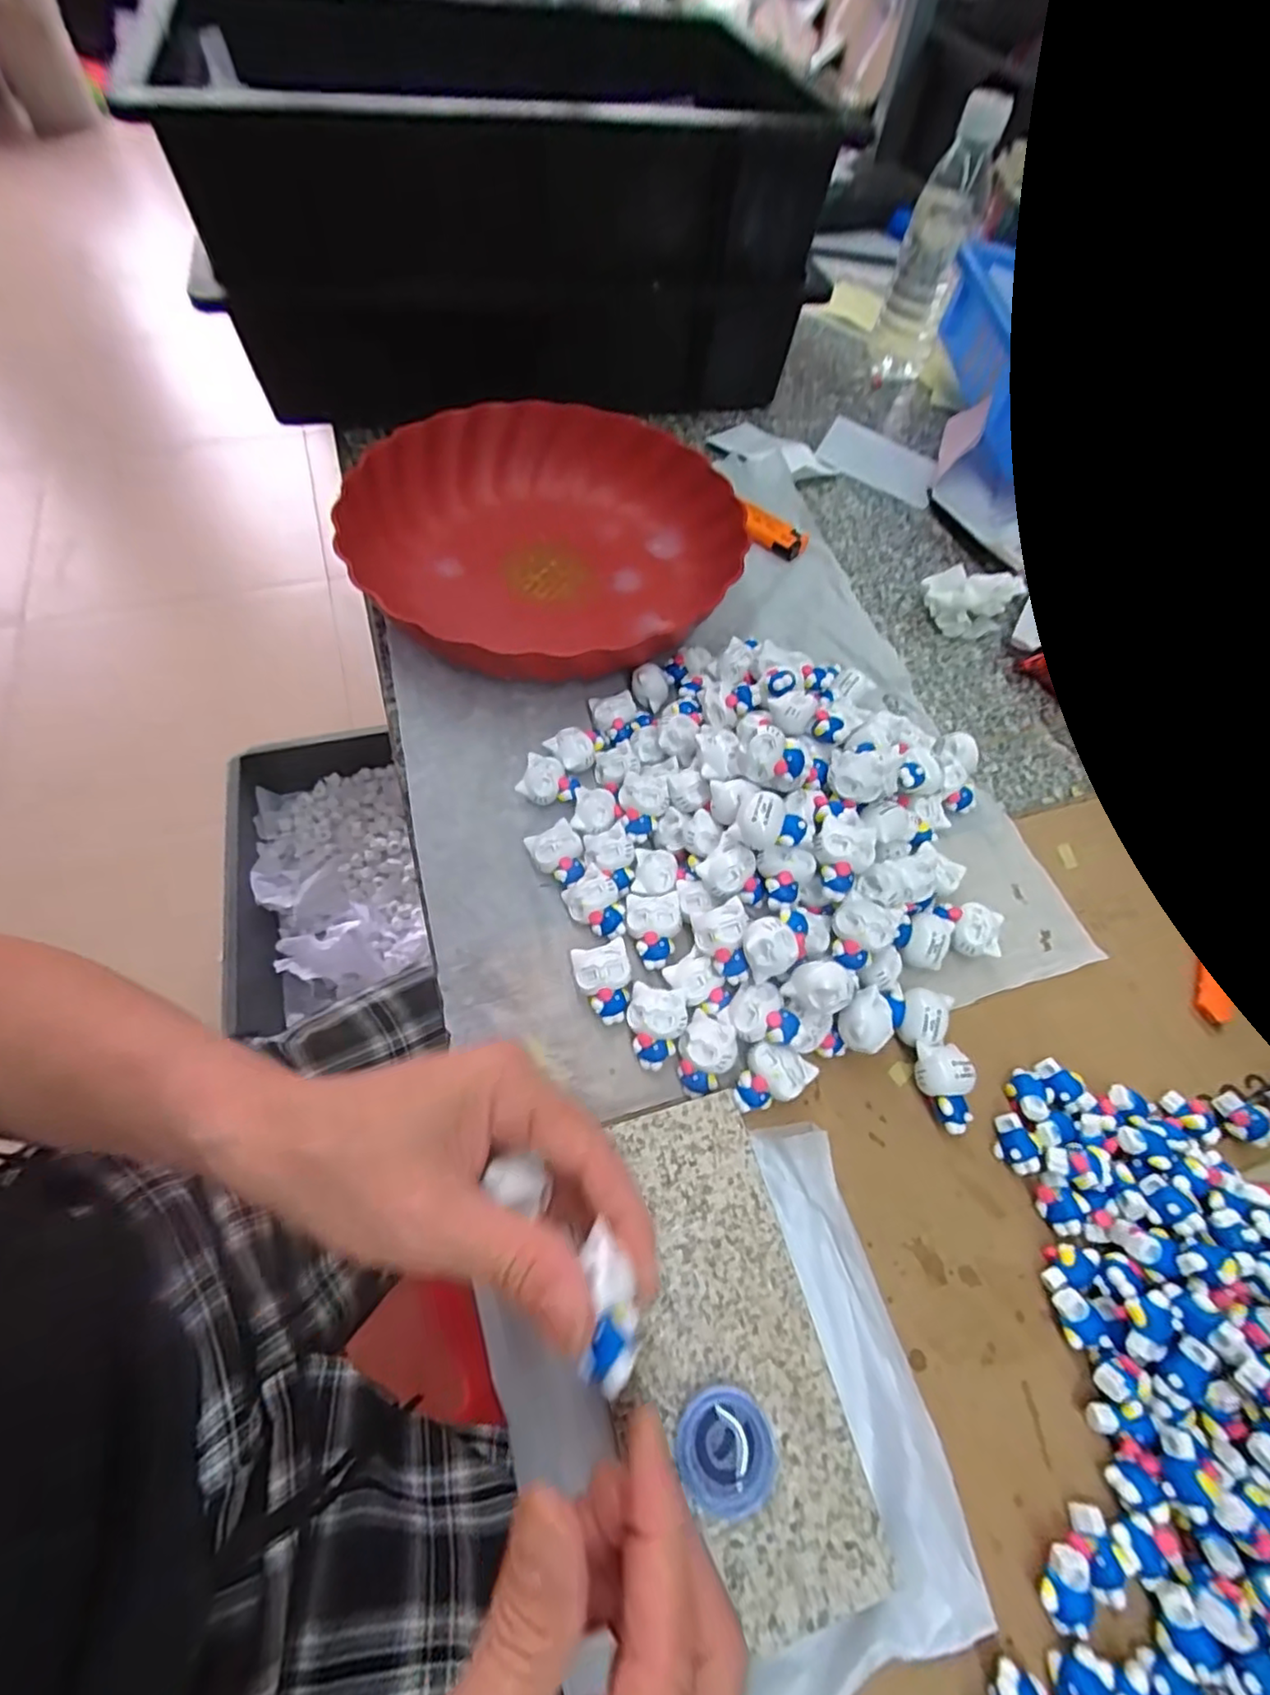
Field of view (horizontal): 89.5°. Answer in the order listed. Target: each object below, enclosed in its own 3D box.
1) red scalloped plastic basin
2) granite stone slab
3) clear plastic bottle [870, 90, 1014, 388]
[{"bbox_3d":[-0.049,-0.198,0.415,0.231,0.053,0.235,2,60,-3],"label":"red scalloped plastic basin"},{"bbox_3d":[0.027,0.172,0.227,0.069,0.017,0.147,-14,61,-11],"label":"granite stone slab"},{"bbox_3d":[0.257,-0.513,0.556,0.055,0.179,0.049,19,60,8],"label":"clear plastic bottle"}]

